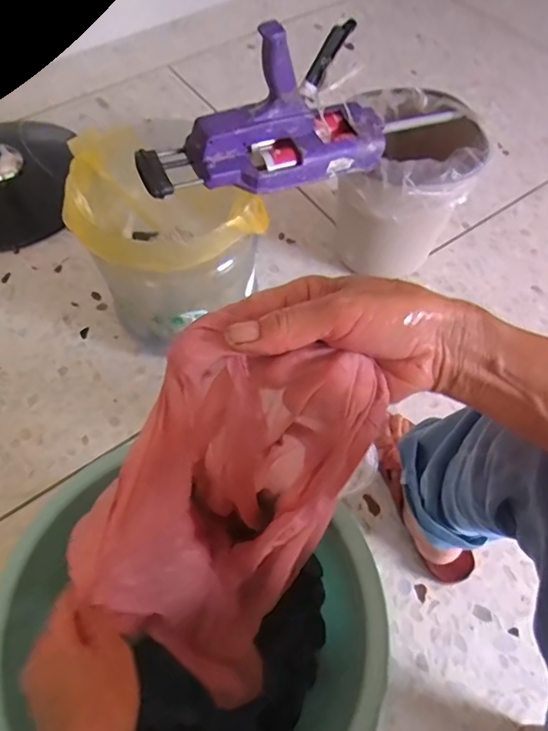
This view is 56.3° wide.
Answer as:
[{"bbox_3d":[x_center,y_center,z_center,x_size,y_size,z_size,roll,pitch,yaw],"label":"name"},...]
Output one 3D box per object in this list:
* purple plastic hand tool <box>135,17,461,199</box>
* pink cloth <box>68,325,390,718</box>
[{"bbox_3d":[-0.002,-0.312,0.635,0.330,0.184,0.082,-18,61,-12],"label":"purple plastic hand tool"},{"bbox_3d":[-0.046,0.121,0.364,0.134,0.345,0.111,30,38,16],"label":"pink cloth"}]

